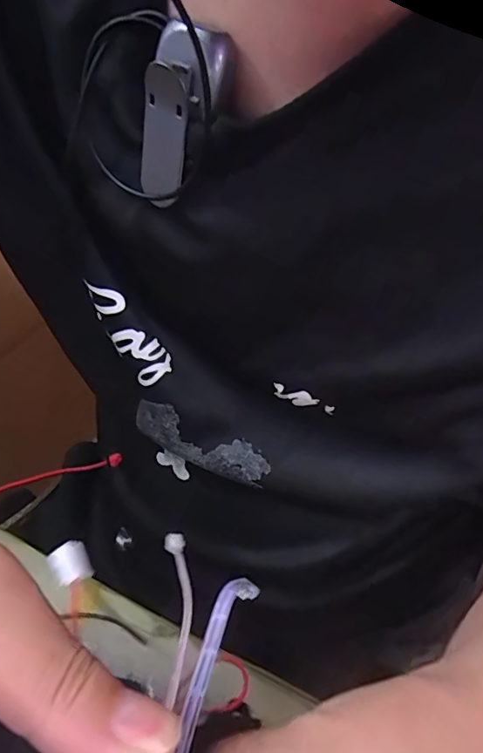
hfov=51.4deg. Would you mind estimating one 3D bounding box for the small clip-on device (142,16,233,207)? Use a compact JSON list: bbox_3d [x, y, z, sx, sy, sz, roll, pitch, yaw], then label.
[{"bbox_3d":[-0.022,-0.085,0.165,0.022,0.055,0.017,4,36,-33],"label":"small clip-on device"}]

